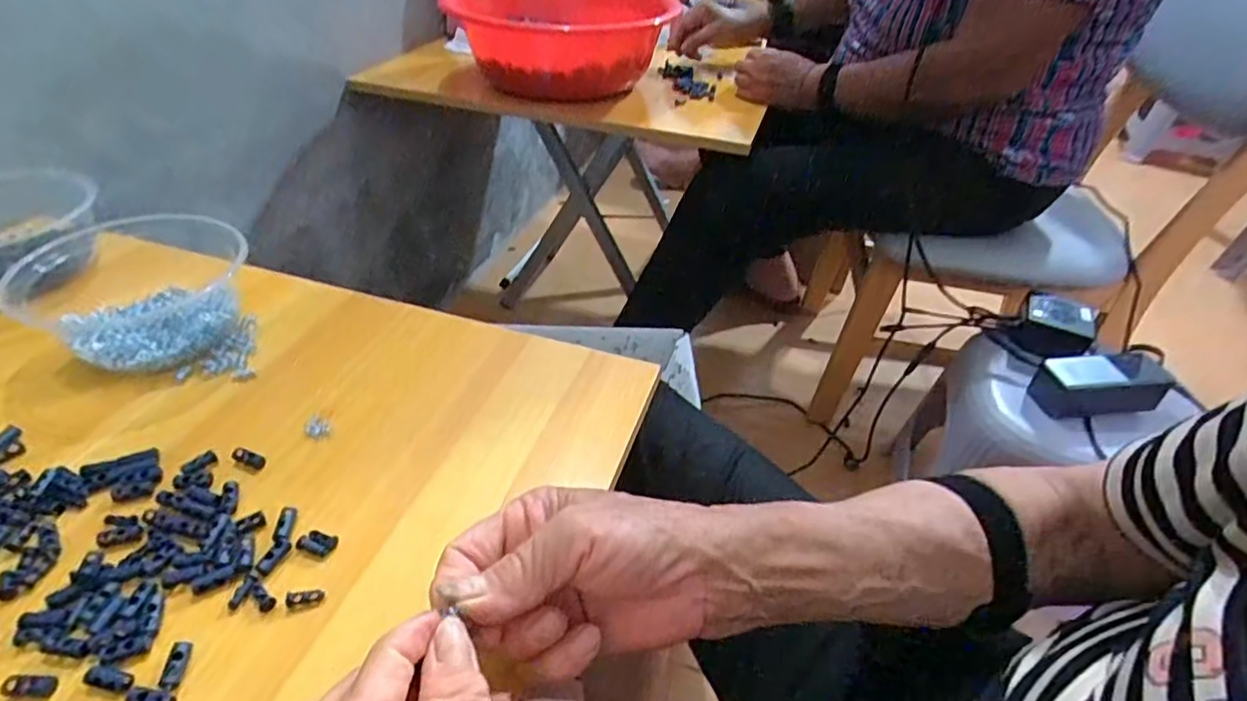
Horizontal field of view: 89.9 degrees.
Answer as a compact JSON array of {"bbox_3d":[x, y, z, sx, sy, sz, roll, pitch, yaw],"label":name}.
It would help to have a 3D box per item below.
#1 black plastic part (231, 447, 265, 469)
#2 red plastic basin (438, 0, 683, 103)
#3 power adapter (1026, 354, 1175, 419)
[{"bbox_3d":[-0.220,0.063,0.366,0.023,0.004,0.010,18,40,17],"label":"black plastic part"},{"bbox_3d":[-0.085,-0.451,0.925,0.287,0.136,0.319,16,41,14],"label":"red plastic basin"},{"bbox_3d":[0.553,0.042,0.727,0.145,0.051,0.060,-3,39,-9],"label":"power adapter"}]

